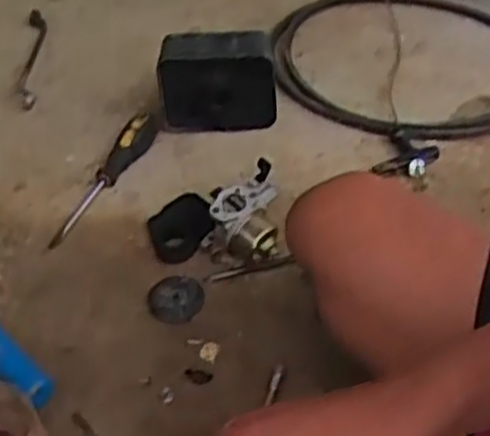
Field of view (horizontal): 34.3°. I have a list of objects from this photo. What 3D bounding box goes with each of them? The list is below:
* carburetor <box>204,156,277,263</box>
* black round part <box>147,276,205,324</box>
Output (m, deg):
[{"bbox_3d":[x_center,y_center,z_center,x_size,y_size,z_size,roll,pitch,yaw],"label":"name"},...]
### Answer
[{"bbox_3d":[-0.006,-0.004,0.812,0.076,0.054,0.090,0,44,3],"label":"carburetor"},{"bbox_3d":[-0.068,0.078,0.777,0.054,0.011,0.058,-3,43,3],"label":"black round part"}]

